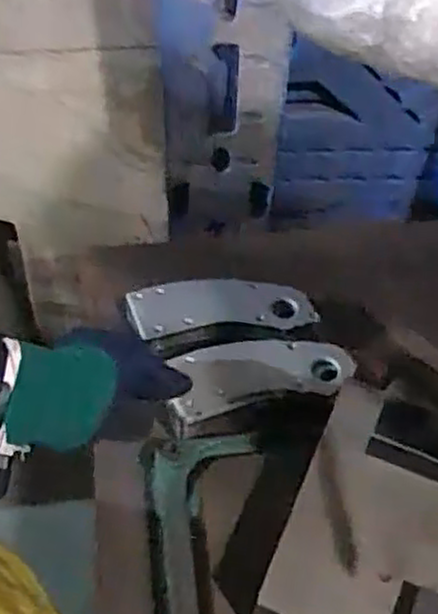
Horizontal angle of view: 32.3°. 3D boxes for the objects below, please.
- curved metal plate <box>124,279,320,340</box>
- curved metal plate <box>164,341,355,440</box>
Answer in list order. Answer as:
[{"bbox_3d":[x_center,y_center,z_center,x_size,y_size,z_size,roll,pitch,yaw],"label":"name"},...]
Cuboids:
[{"bbox_3d":[0.002,-0.002,0.738,0.176,0.017,0.064,-4,53,-3],"label":"curved metal plate"},{"bbox_3d":[0.038,0.061,0.683,0.168,0.015,0.069,-11,54,-6],"label":"curved metal plate"}]

